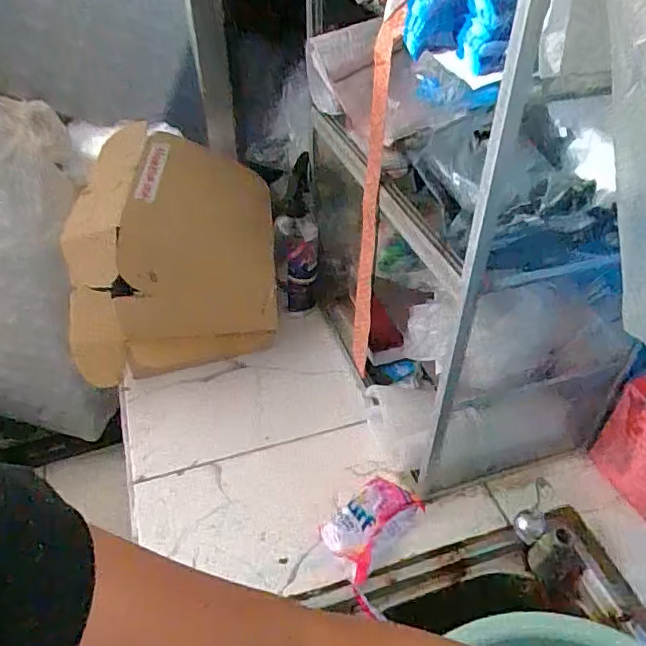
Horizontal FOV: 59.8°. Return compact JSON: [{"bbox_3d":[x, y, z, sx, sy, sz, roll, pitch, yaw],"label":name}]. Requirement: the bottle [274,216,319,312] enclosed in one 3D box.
[{"bbox_3d":[-0.039,-0.080,0.845,0.062,0.157,0.045,-3,42,-4],"label":"bottle"}]

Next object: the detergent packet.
[{"bbox_3d":[0.054,0.216,0.609,0.117,0.046,0.065,-31,51,-30],"label":"detergent packet"}]

